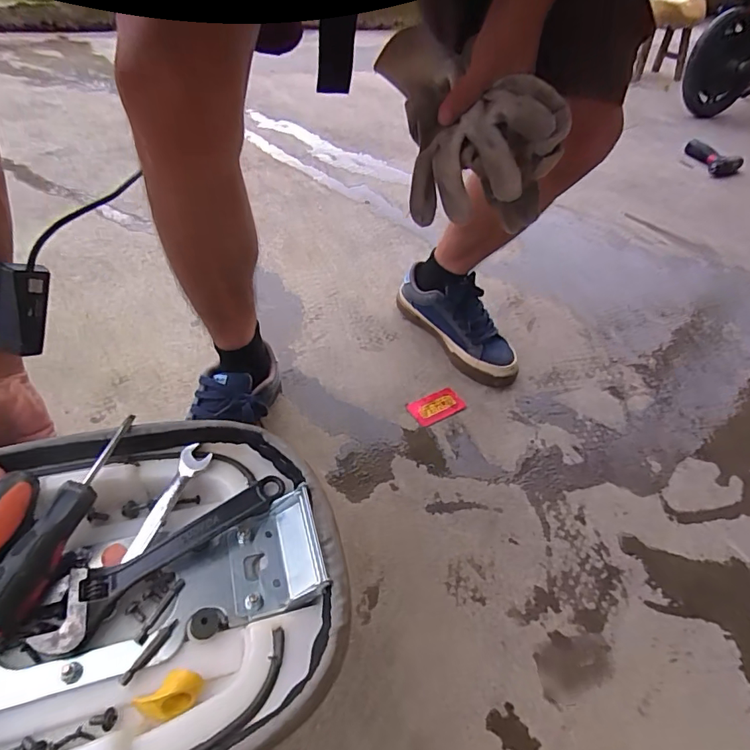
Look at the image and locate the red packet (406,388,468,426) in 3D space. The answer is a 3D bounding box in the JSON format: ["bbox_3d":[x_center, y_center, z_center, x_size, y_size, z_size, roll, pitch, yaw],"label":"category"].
[{"bbox_3d":[0.099,0.051,0.764,0.089,0.007,0.050,-19,50,-24],"label":"red packet"}]

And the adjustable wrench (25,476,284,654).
[{"bbox_3d":[-0.167,0.139,0.381,0.195,0.018,0.045,-31,58,-32],"label":"adjustable wrench"}]

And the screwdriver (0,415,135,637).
[{"bbox_3d":[-0.247,0.108,0.372,0.035,0.034,0.166,11,46,1],"label":"screwdriver"}]

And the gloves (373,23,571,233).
[{"bbox_3d":[0.081,-0.229,0.454,0.099,0.135,0.175,-29,55,-31],"label":"gloves"}]

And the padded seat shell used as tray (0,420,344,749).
[{"bbox_3d":[-0.211,0.163,0.337,0.356,0.055,0.269,-5,46,-12],"label":"padded seat shell used as tray"}]

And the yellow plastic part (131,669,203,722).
[{"bbox_3d":[-0.137,0.216,0.317,0.039,0.016,0.023,-27,56,-30],"label":"yellow plastic part"}]

